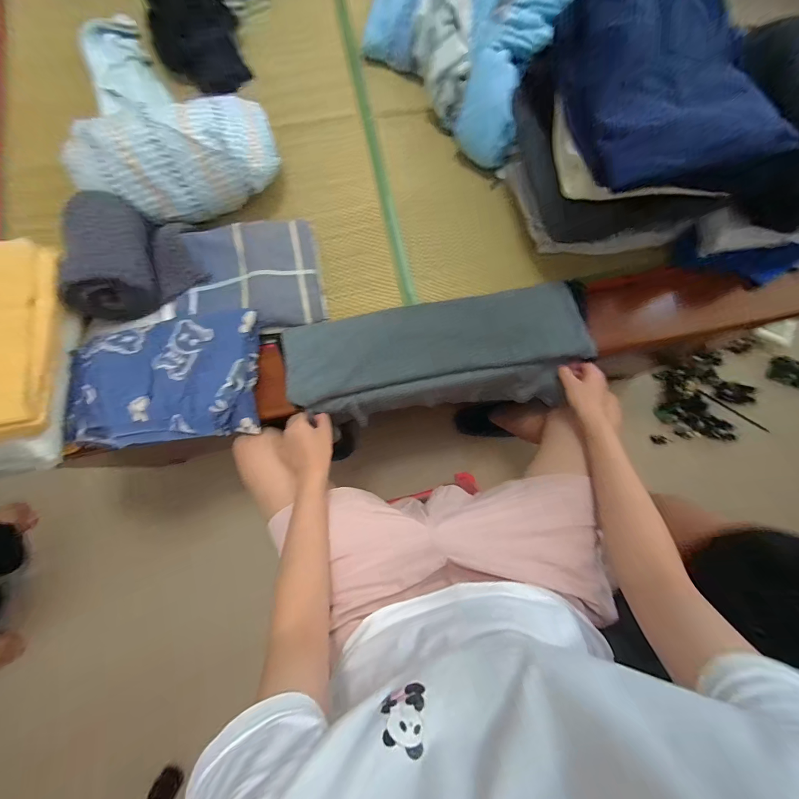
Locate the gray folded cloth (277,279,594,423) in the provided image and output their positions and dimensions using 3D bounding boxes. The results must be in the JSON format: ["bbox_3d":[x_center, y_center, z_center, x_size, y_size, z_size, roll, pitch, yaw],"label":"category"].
[{"bbox_3d":[0.056,-0.079,0.576,0.473,0.081,0.183,-8,80,-2],"label":"gray folded cloth"}]

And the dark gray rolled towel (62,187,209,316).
[{"bbox_3d":[-0.449,-0.251,0.568,0.182,0.088,0.185,-21,80,-3],"label":"dark gray rolled towel"}]

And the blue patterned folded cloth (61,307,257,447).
[{"bbox_3d":[-0.362,-0.038,0.532,0.265,0.044,0.201,-4,80,0],"label":"blue patterned folded cloth"}]

